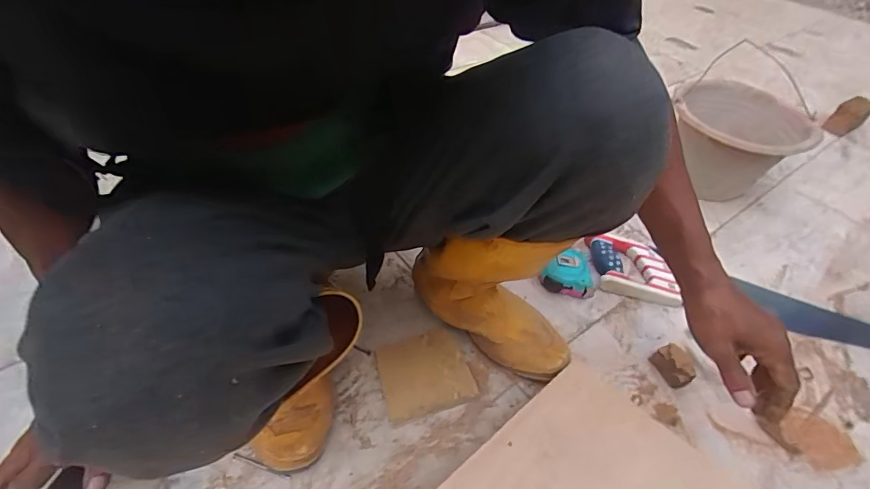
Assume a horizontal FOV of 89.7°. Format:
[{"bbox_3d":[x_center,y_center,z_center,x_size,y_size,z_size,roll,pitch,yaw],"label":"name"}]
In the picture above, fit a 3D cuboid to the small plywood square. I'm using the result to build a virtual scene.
[{"bbox_3d":[-0.014,0.170,0.579,0.112,0.019,0.113,-11,47,-15],"label":"small plywood square"}]

